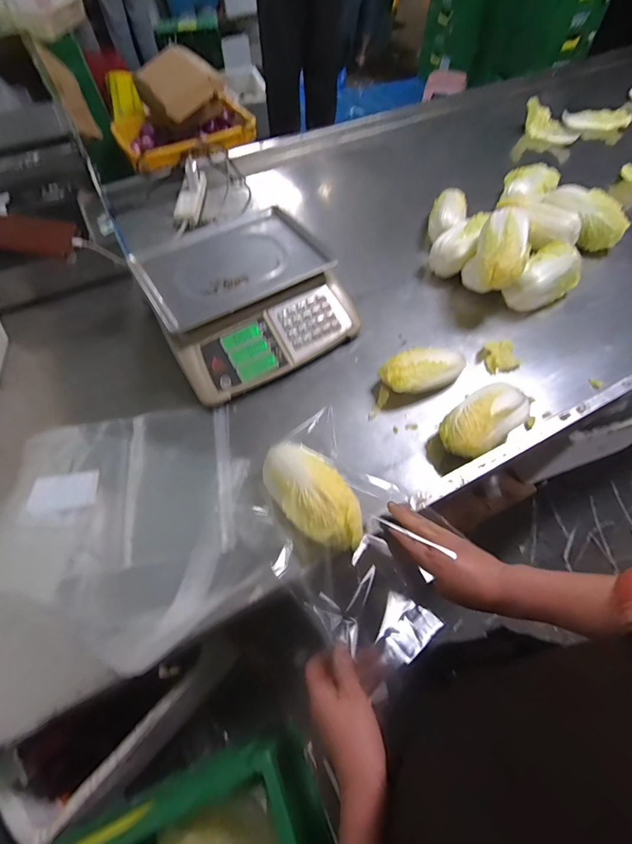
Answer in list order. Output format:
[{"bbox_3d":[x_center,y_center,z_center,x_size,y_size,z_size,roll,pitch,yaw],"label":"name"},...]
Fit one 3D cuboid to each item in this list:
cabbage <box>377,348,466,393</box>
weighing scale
[{"bbox_3d":[0.185,-0.085,0.662,0.145,0.053,0.078,-19,60,-10],"label":"cabbage"},{"bbox_3d":[-0.142,-0.250,0.741,0.332,0.108,0.364,-28,62,-15],"label":"weighing scale"}]

